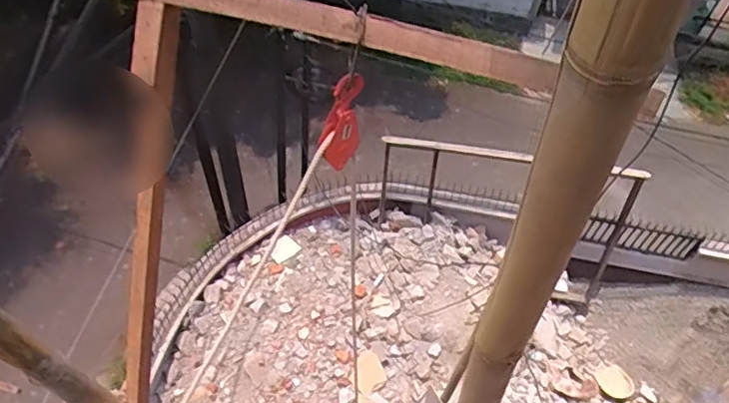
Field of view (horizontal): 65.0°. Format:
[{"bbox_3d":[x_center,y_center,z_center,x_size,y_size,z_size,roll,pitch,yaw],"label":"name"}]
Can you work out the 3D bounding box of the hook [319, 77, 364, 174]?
[{"bbox_3d":[-0.052,-0.169,1.251,0.082,0.245,0.075,14,31,7],"label":"hook"}]

